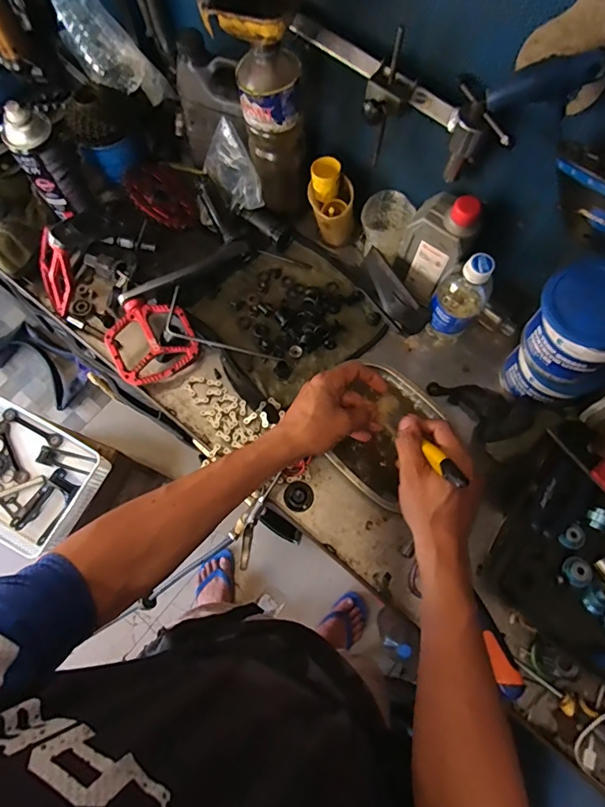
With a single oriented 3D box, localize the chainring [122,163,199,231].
[{"bbox_3d":[-0.219,-0.326,0.711,0.110,0.009,0.127,23,51,-26],"label":"chainring"}]

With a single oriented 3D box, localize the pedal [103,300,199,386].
[{"bbox_3d":[-0.209,-0.088,0.630,0.112,0.016,0.109,-23,90,-12],"label":"pedal"}]

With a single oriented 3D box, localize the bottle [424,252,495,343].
[{"bbox_3d":[0.209,-0.143,0.598,0.062,0.168,0.072,35,75,11],"label":"bottle"}]

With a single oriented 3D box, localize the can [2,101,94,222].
[{"bbox_3d":[-0.352,-0.331,0.634,0.061,0.163,0.055,-35,75,-10],"label":"can"}]

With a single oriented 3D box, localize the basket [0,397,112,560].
[{"bbox_3d":[-0.640,0.171,1.048,0.344,0.092,0.262,27,74,8],"label":"basket"}]

